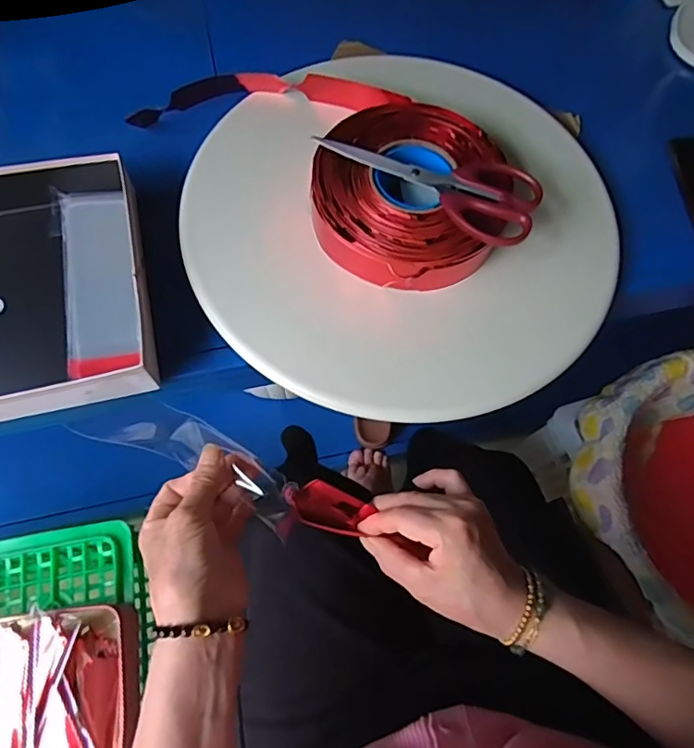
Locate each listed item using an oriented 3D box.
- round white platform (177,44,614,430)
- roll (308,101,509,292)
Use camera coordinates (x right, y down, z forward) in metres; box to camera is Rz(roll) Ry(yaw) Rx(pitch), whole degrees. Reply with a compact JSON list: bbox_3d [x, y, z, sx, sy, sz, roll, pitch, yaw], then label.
[{"bbox_3d":[0.058,-0.160,0.507,0.387,0.030,0.419,1,68,-2],"label":"round white platform"},{"bbox_3d":[0.054,-0.166,0.481,0.169,0.043,0.186,14,68,3],"label":"roll"}]

